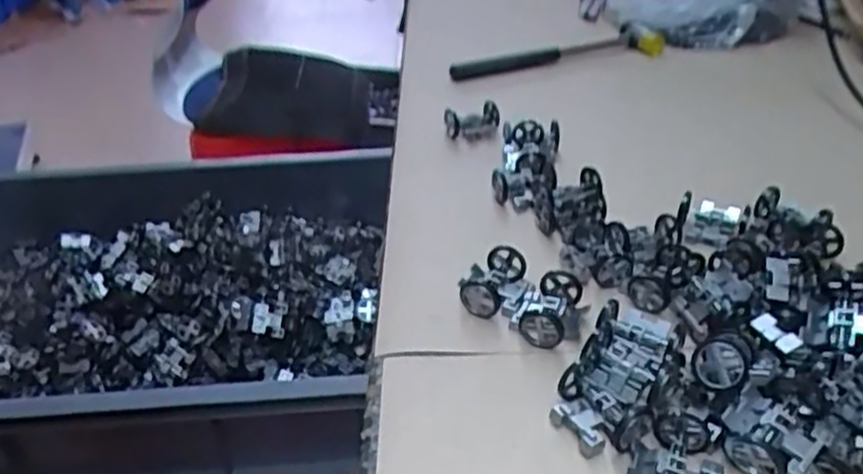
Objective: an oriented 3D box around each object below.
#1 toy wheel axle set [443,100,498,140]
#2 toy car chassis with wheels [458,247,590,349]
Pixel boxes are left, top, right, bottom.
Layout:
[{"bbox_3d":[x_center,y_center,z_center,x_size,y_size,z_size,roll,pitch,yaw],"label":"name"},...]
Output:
[{"bbox_3d":[0.039,-0.111,0.694,0.051,0.032,0.035,-2,34,2],"label":"toy wheel axle set"},{"bbox_3d":[0.060,0.037,0.473,0.077,0.025,0.052,18,39,28],"label":"toy car chassis with wheels"}]

